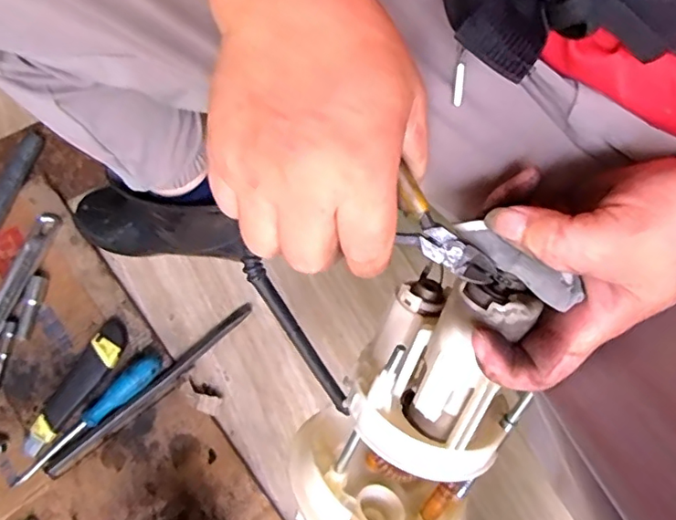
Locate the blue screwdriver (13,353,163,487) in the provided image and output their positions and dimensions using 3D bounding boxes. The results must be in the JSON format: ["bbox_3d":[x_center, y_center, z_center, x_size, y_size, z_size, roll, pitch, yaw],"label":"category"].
[{"bbox_3d":[-0.281,0.177,0.624,0.197,0.028,0.032,-41,66,-13],"label":"blue screwdriver"}]

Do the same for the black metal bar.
[{"bbox_3d":[-0.209,0.144,0.631,0.274,0.012,0.022,-40,66,-12],"label":"black metal bar"}]

